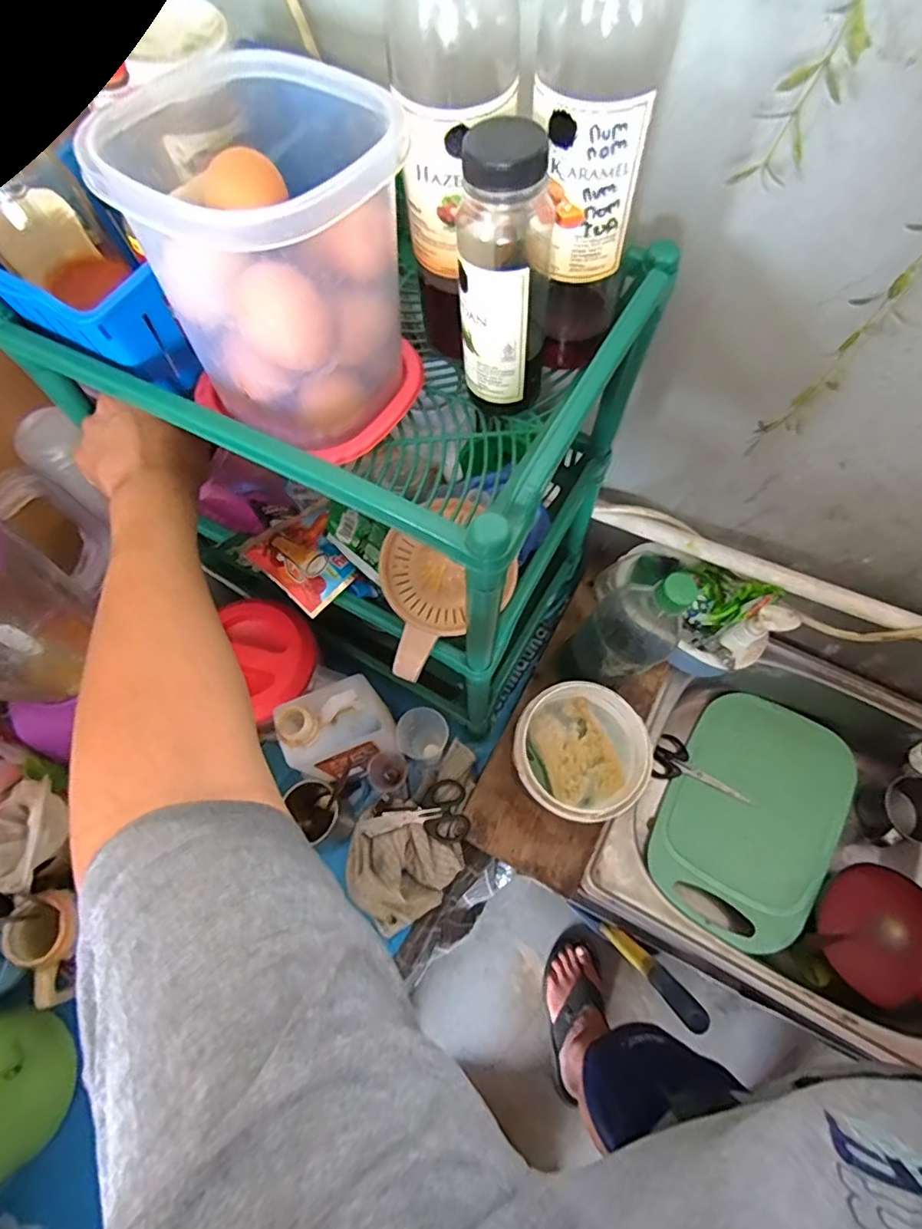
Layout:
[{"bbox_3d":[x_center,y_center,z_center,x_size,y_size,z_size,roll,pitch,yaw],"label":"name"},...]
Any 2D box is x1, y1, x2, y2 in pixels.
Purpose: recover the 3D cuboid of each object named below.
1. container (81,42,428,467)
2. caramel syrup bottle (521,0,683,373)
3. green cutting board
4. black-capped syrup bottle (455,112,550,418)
[{"bbox_3d":[-0.100,-0.194,0.334,0.130,0.145,0.141,0,66,0],"label":"container"},{"bbox_3d":[0.068,-0.239,0.309,0.062,0.225,0.054,12,67,6],"label":"caramel syrup bottle"},{"bbox_3d":[0.400,0.269,0.791,0.204,0.014,0.309,25,71,20],"label":"green cutting board"},{"bbox_3d":[0.024,-0.186,0.331,0.050,0.143,0.048,-5,66,-2],"label":"black-capped syrup bottle"}]

